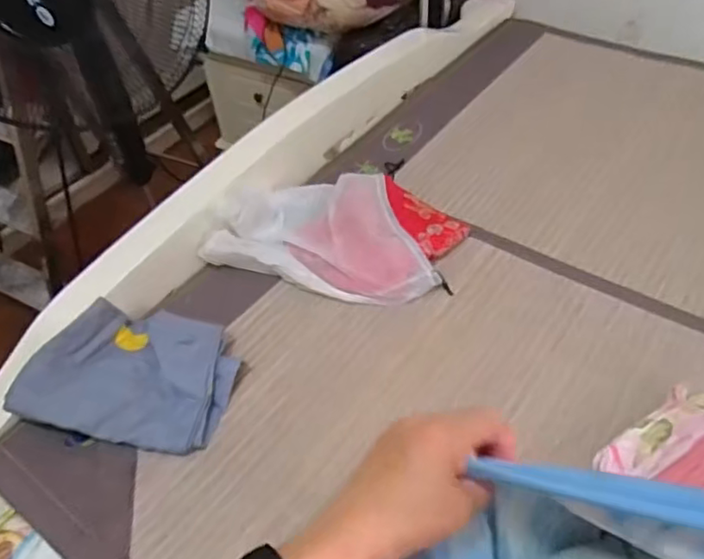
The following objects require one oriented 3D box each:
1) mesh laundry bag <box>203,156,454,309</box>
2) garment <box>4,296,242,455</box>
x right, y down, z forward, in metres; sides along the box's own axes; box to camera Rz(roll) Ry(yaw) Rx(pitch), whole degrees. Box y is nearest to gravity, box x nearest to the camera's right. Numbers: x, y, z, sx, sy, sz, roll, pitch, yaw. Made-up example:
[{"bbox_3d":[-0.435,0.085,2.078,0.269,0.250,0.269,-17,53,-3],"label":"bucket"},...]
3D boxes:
[{"bbox_3d":[-0.019,-0.101,1.023,0.337,0.089,0.281,7,48,13],"label":"mesh laundry bag"},{"bbox_3d":[-0.292,0.120,0.845,0.248,0.096,0.189,4,48,10],"label":"garment"}]

